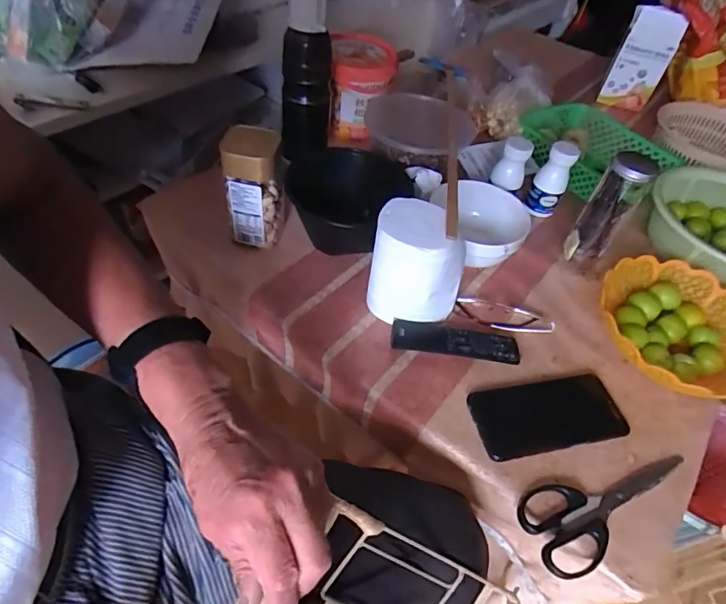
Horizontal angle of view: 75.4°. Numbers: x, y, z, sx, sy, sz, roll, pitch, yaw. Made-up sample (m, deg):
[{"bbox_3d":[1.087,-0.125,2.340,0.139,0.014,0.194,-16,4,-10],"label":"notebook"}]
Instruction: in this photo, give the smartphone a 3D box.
[{"bbox_3d":[0.196,0.119,0.503,0.160,0.007,0.078,-6,51,-12],"label":"smartphone"}]

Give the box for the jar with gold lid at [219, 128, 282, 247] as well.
[{"bbox_3d":[-0.134,-0.138,0.583,0.062,0.138,0.064,4,50,-4],"label":"jar with gold lid"}]

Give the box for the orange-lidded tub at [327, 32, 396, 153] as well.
[{"bbox_3d":[-0.001,-0.353,0.803,0.101,0.134,0.110,4,50,-5],"label":"orange-lidded tub"}]

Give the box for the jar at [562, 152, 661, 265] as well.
[{"bbox_3d":[0.322,-0.117,0.623,0.055,0.162,0.055,4,50,-5],"label":"jar"}]

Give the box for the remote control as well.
[{"bbox_3d":[0.106,0.047,0.542,0.145,0.019,0.037,9,49,0],"label":"remote control"}]

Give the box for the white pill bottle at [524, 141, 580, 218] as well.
[{"bbox_3d":[0.281,-0.184,0.699,0.045,0.104,0.043,26,52,14],"label":"white pill bottle"}]

